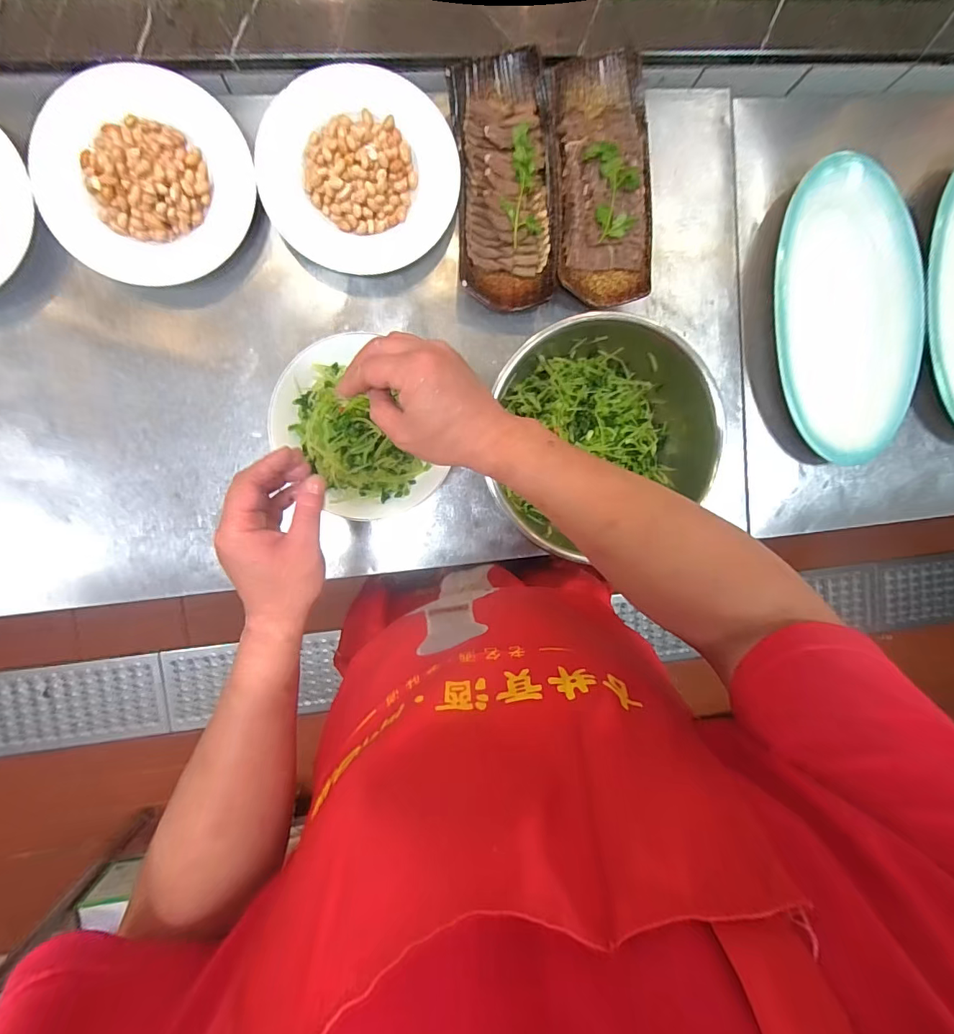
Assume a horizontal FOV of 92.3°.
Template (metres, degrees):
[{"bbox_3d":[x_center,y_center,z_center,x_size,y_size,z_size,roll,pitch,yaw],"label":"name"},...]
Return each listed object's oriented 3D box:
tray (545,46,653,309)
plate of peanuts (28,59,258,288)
[{"bbox_3d":[0.158,-0.416,0.580,0.129,0.046,0.293,-4,95,-5],"label":"tray"},{"bbox_3d":[-0.382,-0.393,0.521,0.228,0.045,0.225,0,94,-6],"label":"plate of peanuts"}]

